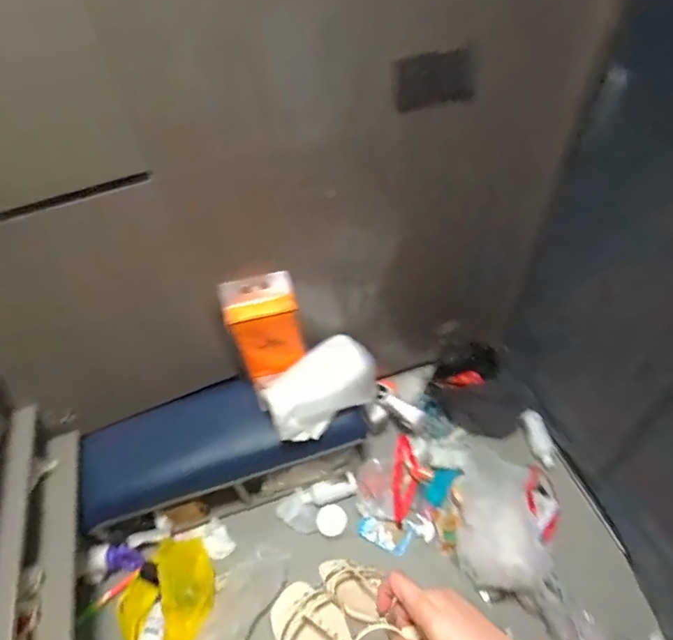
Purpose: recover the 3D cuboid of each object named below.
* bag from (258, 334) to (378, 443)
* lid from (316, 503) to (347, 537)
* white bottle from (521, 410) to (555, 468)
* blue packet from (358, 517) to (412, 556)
[{"bbox_3d":[-0.040,0.194,1.338,0.341,0.158,0.161,-37,57,-23],"label":"bag"},{"bbox_3d":[-0.014,0.588,1.391,0.087,0.010,0.084,3,65,-7],"label":"lid"},{"bbox_3d":[0.626,0.363,1.469,0.046,0.053,0.186,-21,91,-12],"label":"white bottle"},{"bbox_3d":[0.140,0.621,1.375,0.145,0.017,0.075,19,55,19],"label":"blue packet"}]

